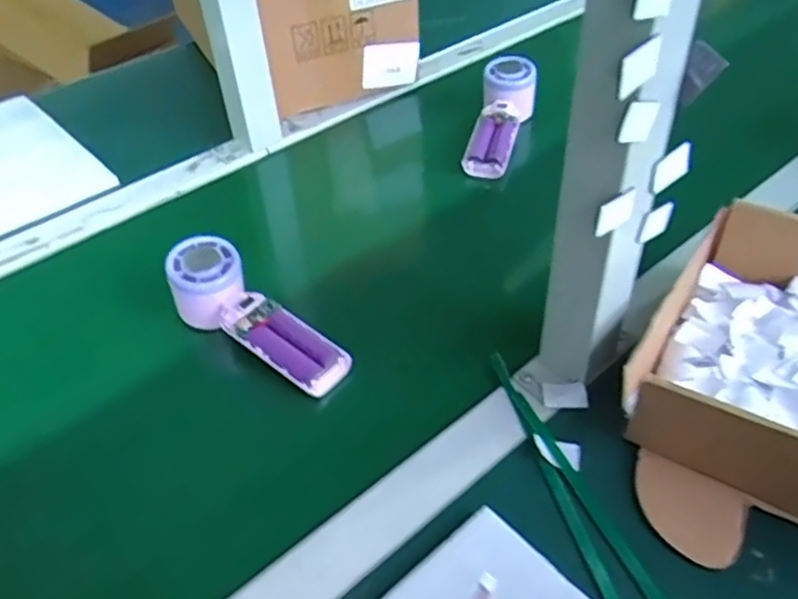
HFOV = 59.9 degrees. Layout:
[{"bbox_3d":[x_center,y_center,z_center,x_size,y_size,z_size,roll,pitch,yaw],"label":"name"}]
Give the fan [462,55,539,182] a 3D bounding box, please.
[{"bbox_3d":[0.109,-0.197,0.743,0.056,0.032,0.167,12,64,15],"label":"fan"}]

